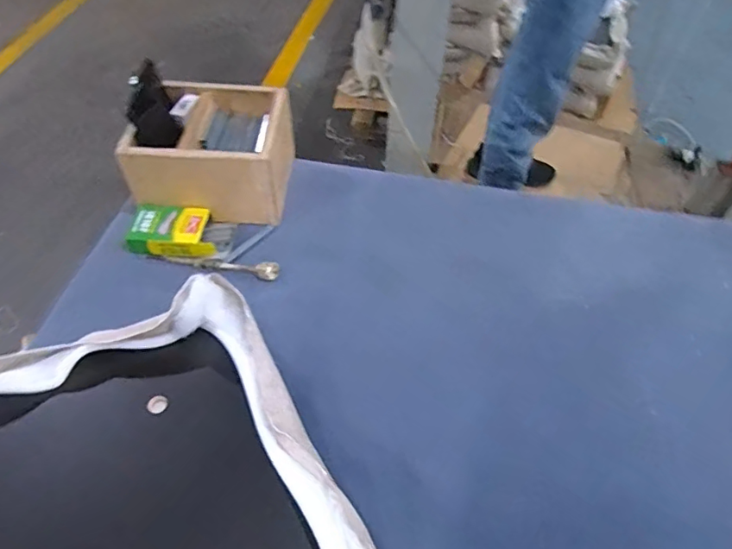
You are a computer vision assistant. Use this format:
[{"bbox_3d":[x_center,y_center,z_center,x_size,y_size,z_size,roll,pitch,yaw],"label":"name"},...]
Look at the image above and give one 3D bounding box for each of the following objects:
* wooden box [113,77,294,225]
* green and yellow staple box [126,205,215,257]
[{"bbox_3d":[-0.240,-0.197,0.856,0.234,0.128,0.203,8,52,4],"label":"wooden box"},{"bbox_3d":[-0.291,-0.069,0.808,0.127,0.034,0.078,4,52,1],"label":"green and yellow staple box"}]

